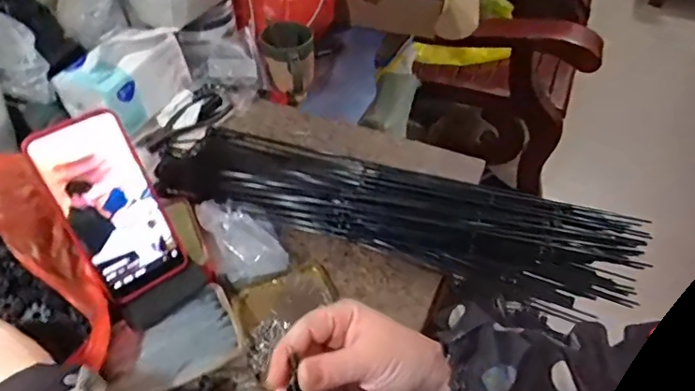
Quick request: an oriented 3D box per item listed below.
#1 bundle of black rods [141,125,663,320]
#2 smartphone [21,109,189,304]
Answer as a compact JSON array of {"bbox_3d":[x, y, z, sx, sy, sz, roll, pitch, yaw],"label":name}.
[{"bbox_3d":[0.045,0.005,0.634,0.557,0.054,0.149,14,50,15],"label":"bundle of black rods"},{"bbox_3d":[-0.206,0.011,0.466,0.078,0.164,0.007,-32,26,-28],"label":"smartphone"}]

